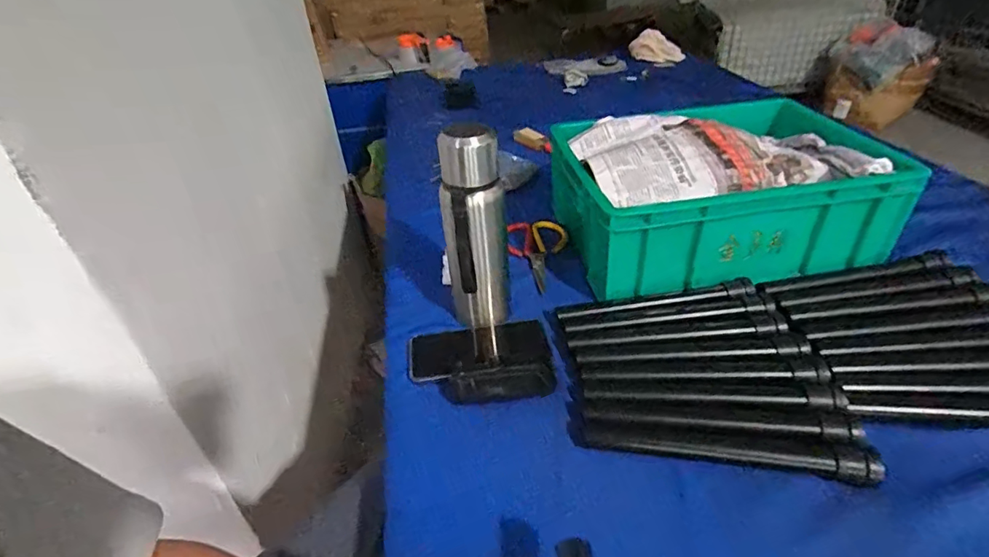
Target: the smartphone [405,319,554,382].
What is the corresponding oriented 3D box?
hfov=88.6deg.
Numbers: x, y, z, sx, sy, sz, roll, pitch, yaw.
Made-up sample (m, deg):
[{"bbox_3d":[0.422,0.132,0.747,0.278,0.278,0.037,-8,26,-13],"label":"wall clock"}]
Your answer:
[{"bbox_3d":[-0.021,0.079,0.600,0.161,0.013,0.077,-10,35,-2],"label":"smartphone"}]

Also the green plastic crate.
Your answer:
[{"bbox_3d":[0.318,-0.138,0.743,0.418,0.152,0.315,-6,36,-2],"label":"green plastic crate"}]

